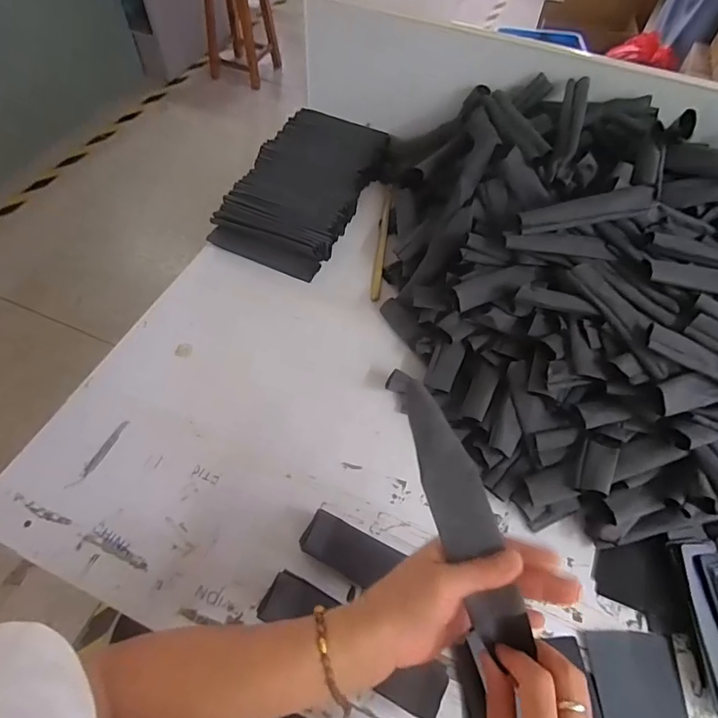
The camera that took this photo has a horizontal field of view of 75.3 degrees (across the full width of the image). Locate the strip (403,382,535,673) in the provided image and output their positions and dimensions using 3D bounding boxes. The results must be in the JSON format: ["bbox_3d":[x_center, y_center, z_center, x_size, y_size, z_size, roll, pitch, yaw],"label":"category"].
[{"bbox_3d":[0.078,0.115,0.358,0.042,0.010,0.201,-19,80,8],"label":"strip"}]

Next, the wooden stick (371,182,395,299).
[{"bbox_3d":[0.041,-0.207,0.801,0.017,0.018,0.261,7,57,2],"label":"wooden stick"}]

